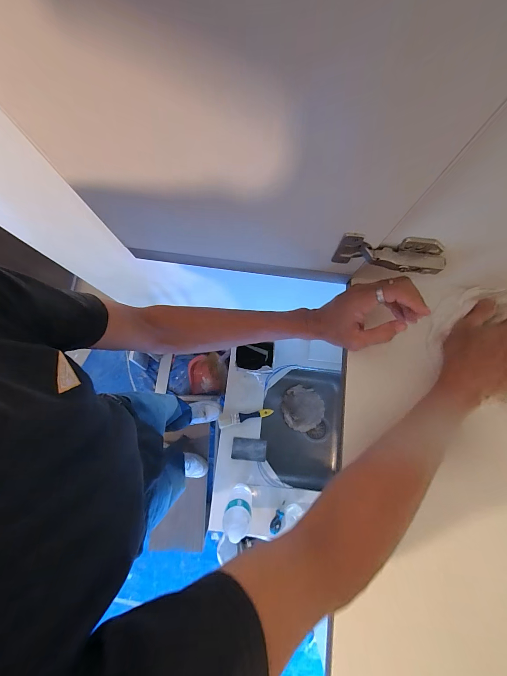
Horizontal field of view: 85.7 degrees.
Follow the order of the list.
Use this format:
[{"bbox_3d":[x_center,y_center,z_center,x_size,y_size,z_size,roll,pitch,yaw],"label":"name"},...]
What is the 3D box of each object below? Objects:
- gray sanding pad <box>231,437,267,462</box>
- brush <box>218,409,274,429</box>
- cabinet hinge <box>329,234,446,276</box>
[{"bbox_3d":[-0.015,0.368,0.898,0.110,0.008,0.068,6,80,1],"label":"gray sanding pad"},{"bbox_3d":[-0.028,0.264,0.929,0.184,0.015,0.042,-14,80,-3],"label":"brush"},{"bbox_3d":[0.154,-0.091,0.309,0.118,0.052,0.029,7,80,1],"label":"cabinet hinge"}]

